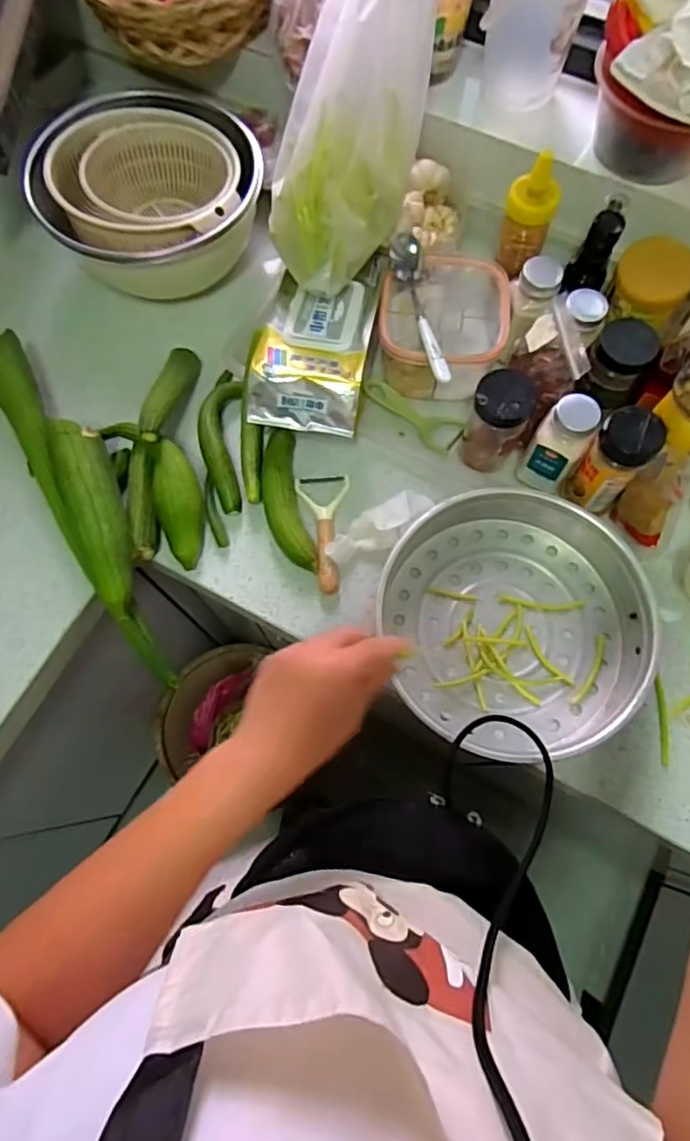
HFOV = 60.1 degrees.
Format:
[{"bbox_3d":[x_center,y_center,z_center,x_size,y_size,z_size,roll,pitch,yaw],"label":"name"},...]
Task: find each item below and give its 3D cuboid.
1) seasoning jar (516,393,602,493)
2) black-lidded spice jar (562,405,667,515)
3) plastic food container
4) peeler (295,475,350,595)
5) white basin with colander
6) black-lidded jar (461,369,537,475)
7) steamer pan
[{"bbox_3d":[0.217,-0.129,0.615,0.049,0.115,0.047,0,72,1],"label":"seasoning jar"},{"bbox_3d":[0.263,-0.104,0.589,0.053,0.127,0.051,0,72,1],"label":"black-lidded spice jar"},{"bbox_3d":[0.108,-0.272,0.679,0.135,0.098,0.124,7,72,3],"label":"plastic food container"},{"bbox_3d":[-0.023,-0.045,0.644,0.057,0.025,0.142,-2,72,0],"label":"peeler"},{"bbox_3d":[-0.222,-0.431,0.716,0.242,0.130,0.218,-22,73,-6],"label":"white basin with colander"},{"bbox_3d":[0.161,-0.156,0.635,0.062,0.112,0.057,23,74,8],"label":"black-lidded jar"},{"bbox_3d":[0.169,0.047,0.587,0.255,0.068,0.257,0,72,1],"label":"steamer pan"}]

